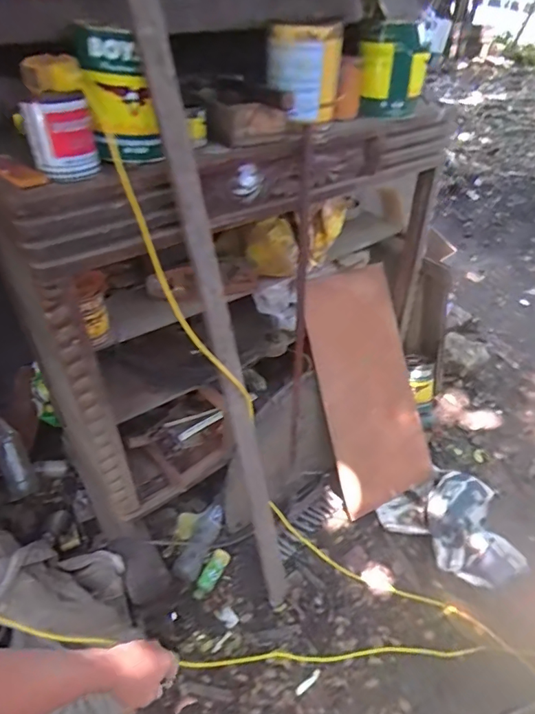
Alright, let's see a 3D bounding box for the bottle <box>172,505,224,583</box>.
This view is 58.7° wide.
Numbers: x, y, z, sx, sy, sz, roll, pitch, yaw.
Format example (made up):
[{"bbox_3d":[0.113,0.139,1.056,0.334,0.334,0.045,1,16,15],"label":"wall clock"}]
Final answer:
[{"bbox_3d":[-0.204,0.563,1.461,0.083,0.074,0.227,16,42,10],"label":"bottle"}]

